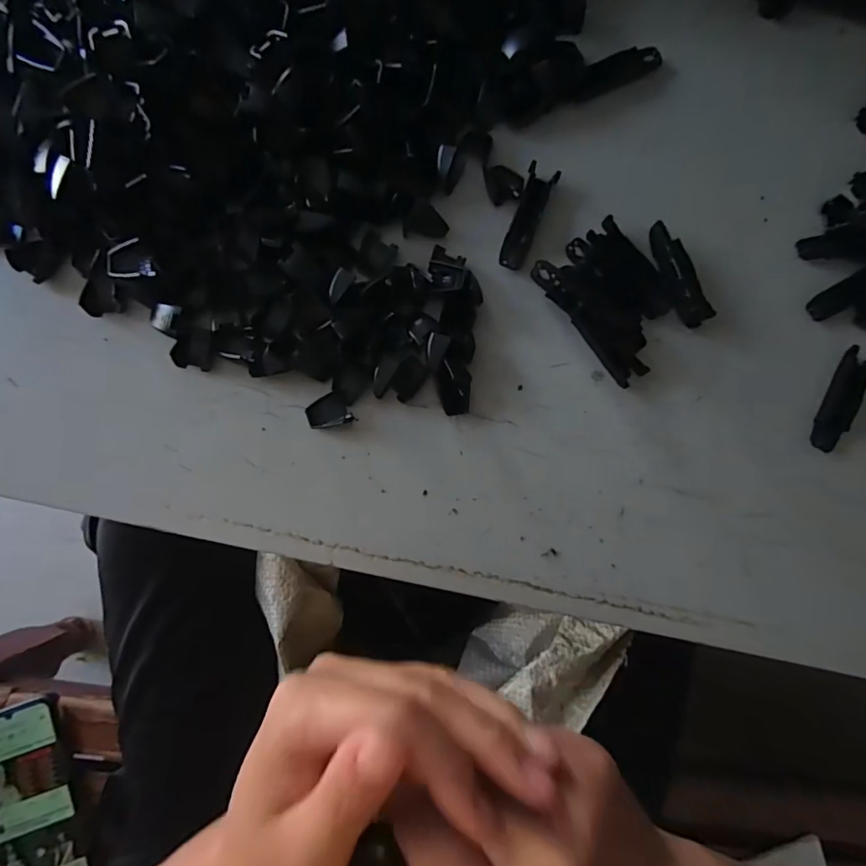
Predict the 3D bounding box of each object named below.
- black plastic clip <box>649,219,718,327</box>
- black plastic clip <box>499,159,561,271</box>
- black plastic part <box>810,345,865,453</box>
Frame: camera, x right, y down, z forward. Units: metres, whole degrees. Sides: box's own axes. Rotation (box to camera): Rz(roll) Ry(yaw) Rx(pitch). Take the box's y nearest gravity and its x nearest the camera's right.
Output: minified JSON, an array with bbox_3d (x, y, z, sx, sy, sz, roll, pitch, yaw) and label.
[{"bbox_3d":[0.141,-0.092,0.294,0.014,0.015,0.062,-23,86,-6],"label":"black plastic clip"},{"bbox_3d":[0.055,-0.125,0.295,0.018,0.006,0.063,22,83,-2],"label":"black plastic clip"},{"bbox_3d":[0.240,-0.019,0.296,0.019,0.006,0.064,29,83,-1],"label":"black plastic part"}]

